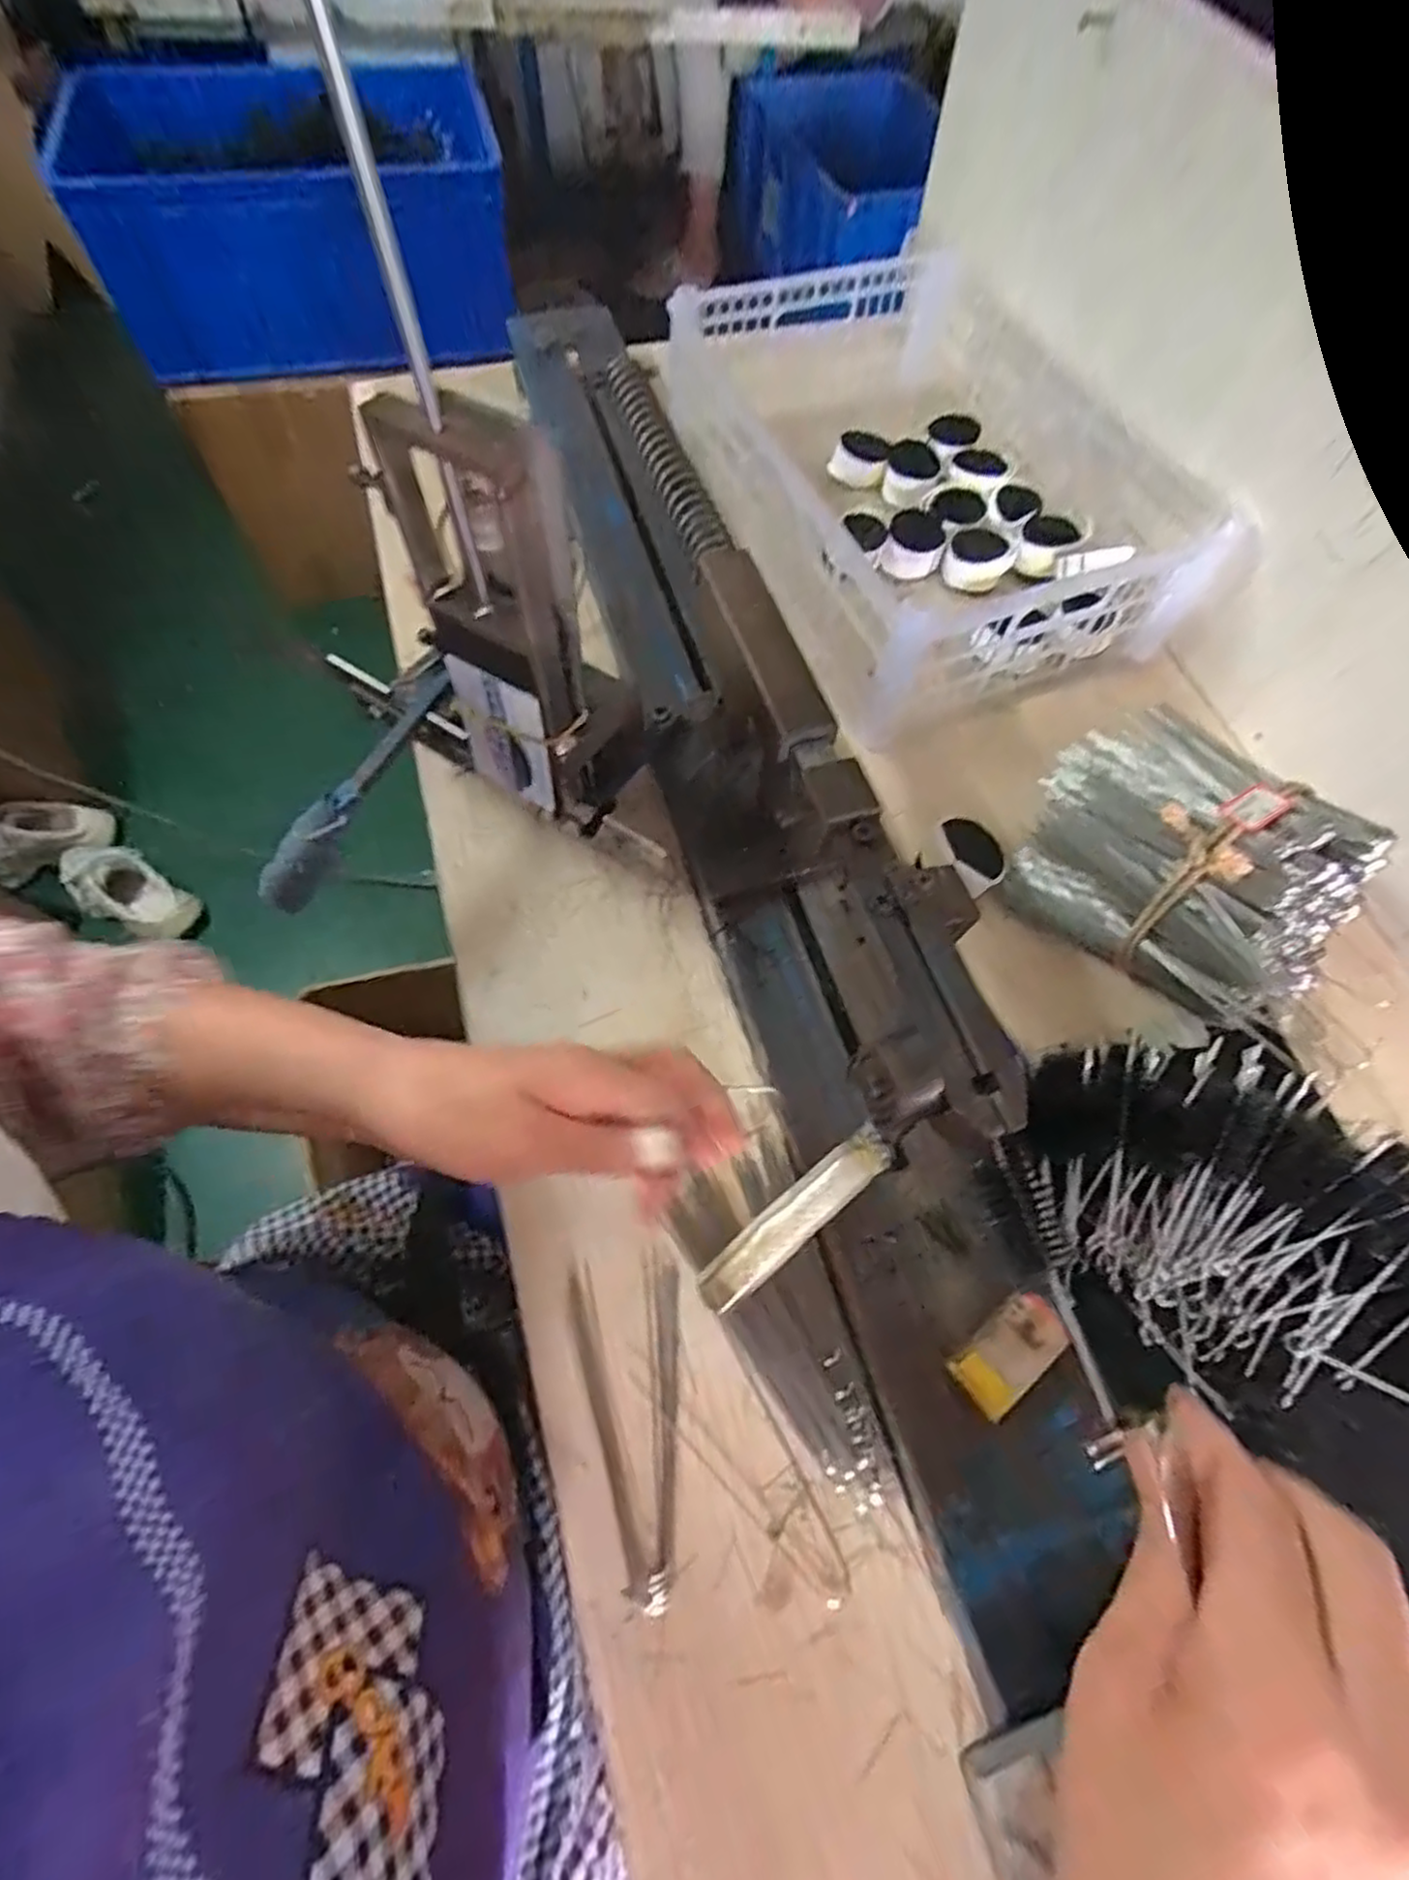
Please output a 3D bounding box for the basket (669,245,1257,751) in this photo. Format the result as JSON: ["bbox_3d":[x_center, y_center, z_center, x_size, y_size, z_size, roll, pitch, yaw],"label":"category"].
[{"bbox_3d":[0.164,-0.357,0.585,0.274,0.130,0.378,-18,66,-12],"label":"basket"}]

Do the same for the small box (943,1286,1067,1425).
[{"bbox_3d":[0.140,0.187,0.333,0.054,0.007,0.028,-35,71,-18],"label":"small box"}]

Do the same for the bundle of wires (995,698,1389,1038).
[{"bbox_3d":[0.294,-0.045,0.451,0.144,0.096,0.196,-38,71,-19],"label":"bundle of wires"}]

